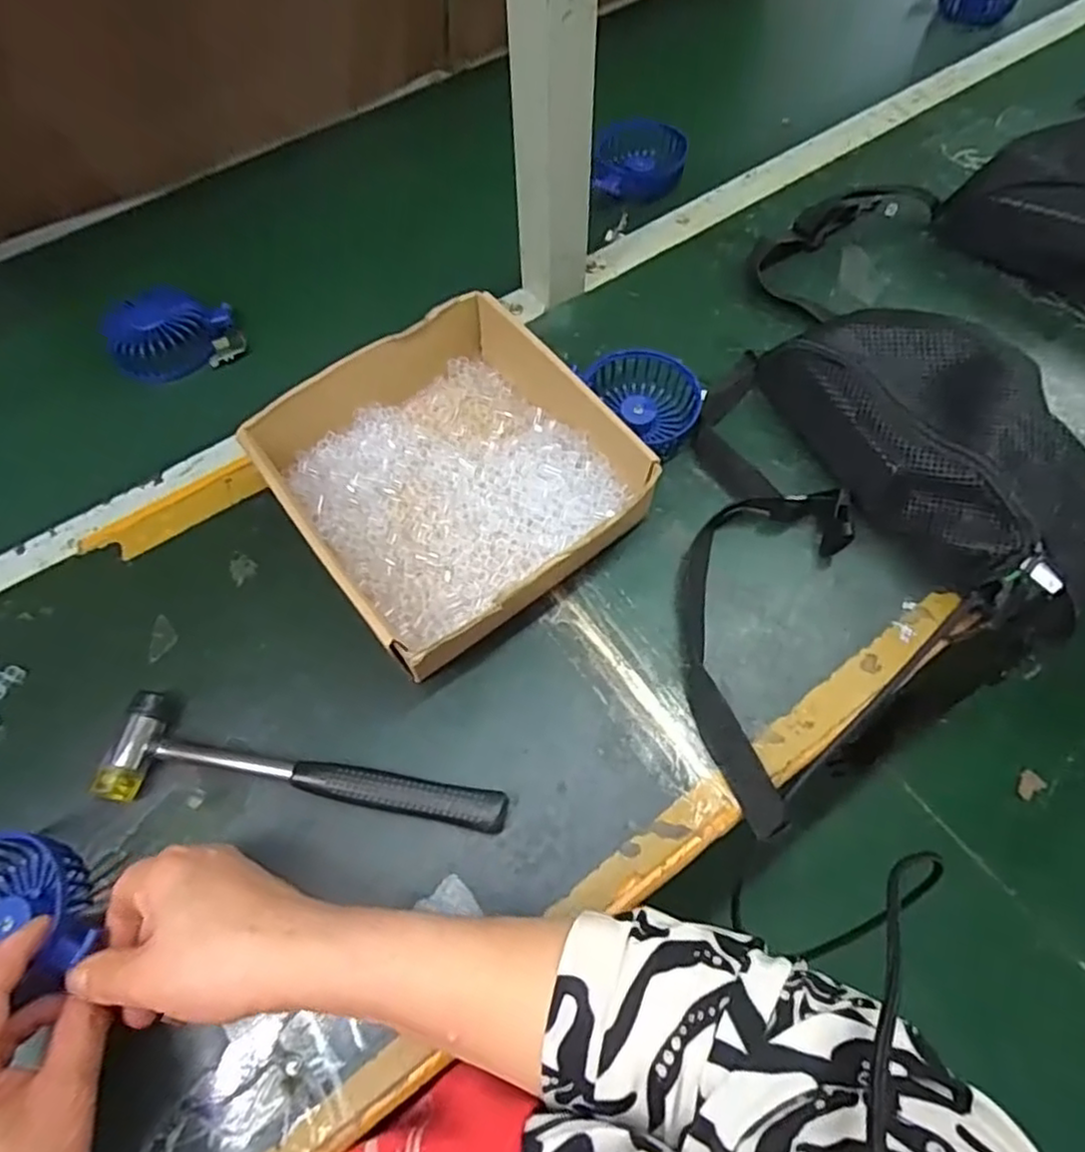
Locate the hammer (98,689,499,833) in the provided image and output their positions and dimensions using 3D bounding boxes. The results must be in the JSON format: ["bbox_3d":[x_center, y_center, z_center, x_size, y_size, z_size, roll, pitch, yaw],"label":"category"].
[{"bbox_3d":[-0.141,0.124,0.405,0.235,0.023,0.061,11,67,5],"label":"hammer"}]

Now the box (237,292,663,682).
[{"bbox_3d":[-0.061,-0.068,0.472,0.208,0.068,0.216,-35,71,-14],"label":"box"}]

